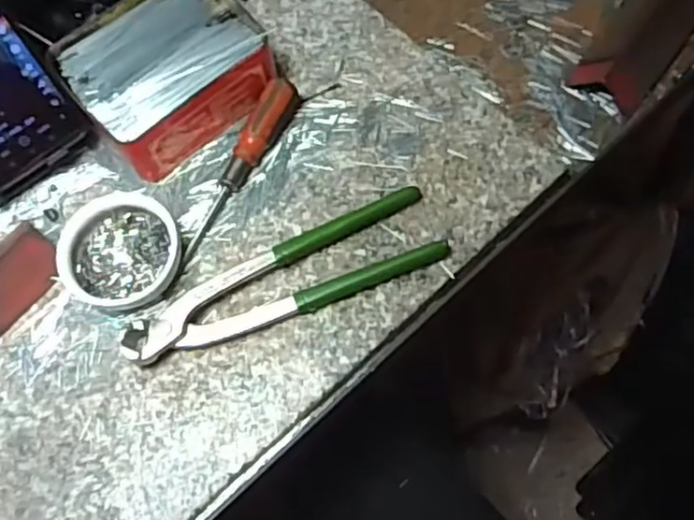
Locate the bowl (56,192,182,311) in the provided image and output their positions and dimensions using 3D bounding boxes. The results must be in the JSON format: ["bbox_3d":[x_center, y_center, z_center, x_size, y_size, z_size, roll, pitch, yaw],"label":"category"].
[{"bbox_3d":[-0.138,-0.005,0.427,0.071,0.024,0.068,-2,68,4],"label":"bowl"}]

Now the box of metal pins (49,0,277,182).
[{"bbox_3d":[-0.119,-0.127,0.467,0.127,0.043,0.111,-39,70,-10],"label":"box of metal pins"}]

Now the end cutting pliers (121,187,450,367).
[{"bbox_3d":[-0.038,0.013,0.420,0.196,0.012,0.048,-24,68,-5],"label":"end cutting pliers"}]

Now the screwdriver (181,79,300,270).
[{"bbox_3d":[-0.071,-0.058,0.448,0.021,0.023,0.134,28,83,13],"label":"screwdriver"}]

